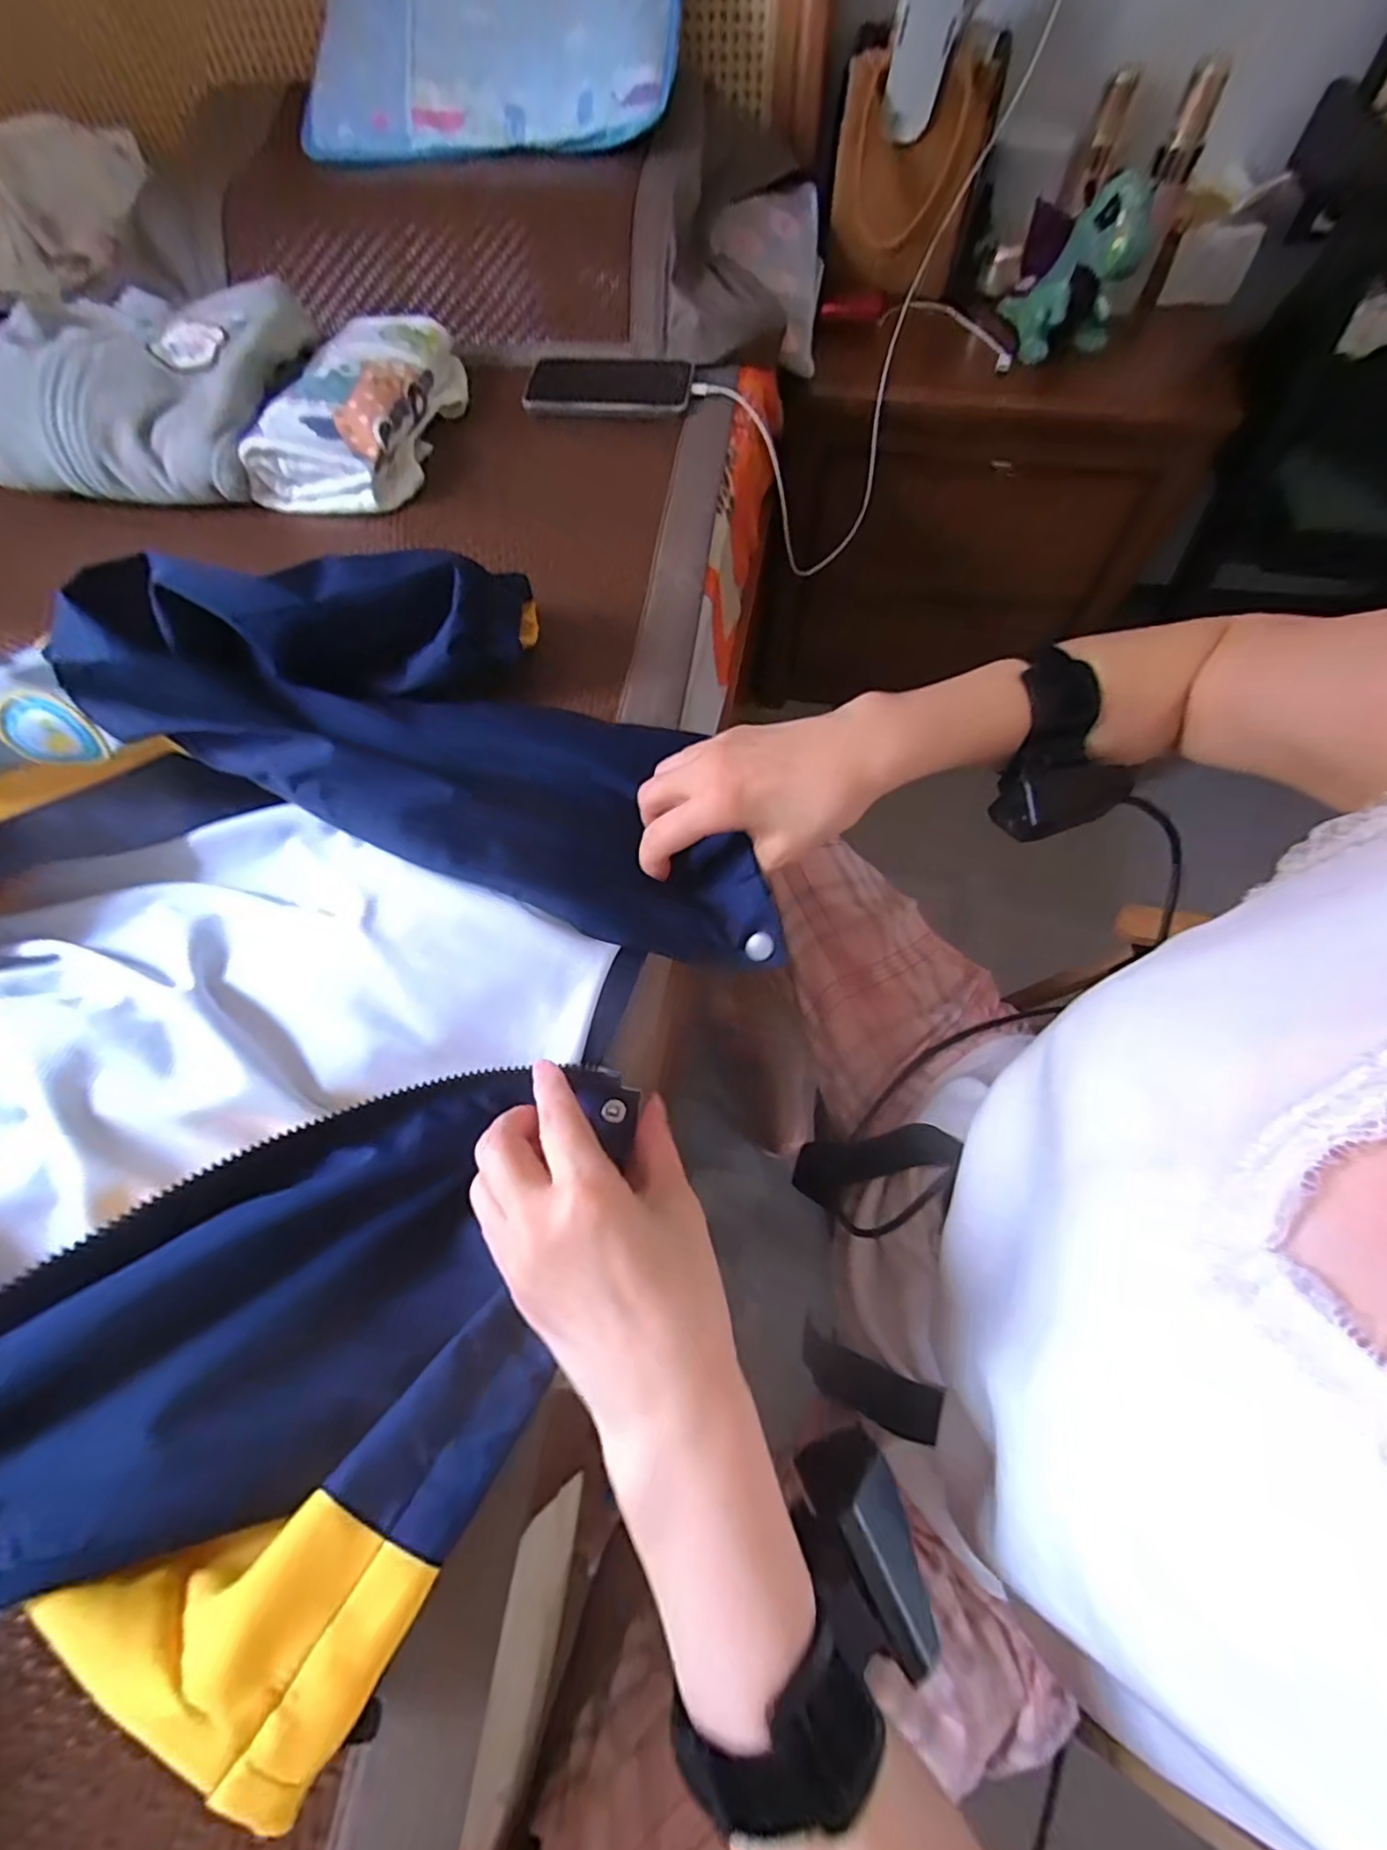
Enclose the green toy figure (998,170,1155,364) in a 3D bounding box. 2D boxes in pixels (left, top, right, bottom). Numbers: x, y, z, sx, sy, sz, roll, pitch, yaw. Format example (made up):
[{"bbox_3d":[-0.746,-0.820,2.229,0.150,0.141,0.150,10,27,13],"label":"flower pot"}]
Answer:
[{"bbox_3d":[0.409,-0.710,0.683,0.129,0.136,0.114,24,65,12],"label":"green toy figure"}]

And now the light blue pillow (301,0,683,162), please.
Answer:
[{"bbox_3d":[-0.210,-0.937,0.648,0.392,0.040,0.267,6,92,5],"label":"light blue pillow"}]

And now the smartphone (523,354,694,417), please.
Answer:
[{"bbox_3d":[-0.082,-0.530,0.620,0.160,0.018,0.084,2,63,2],"label":"smartphone"}]

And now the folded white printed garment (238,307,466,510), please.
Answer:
[{"bbox_3d":[-0.298,-0.471,0.579,0.119,0.060,0.246,14,64,8],"label":"folded white printed garment"}]

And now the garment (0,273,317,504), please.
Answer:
[{"bbox_3d":[-0.478,-0.474,0.553,0.223,0.070,0.209,5,63,3],"label":"garment"}]

